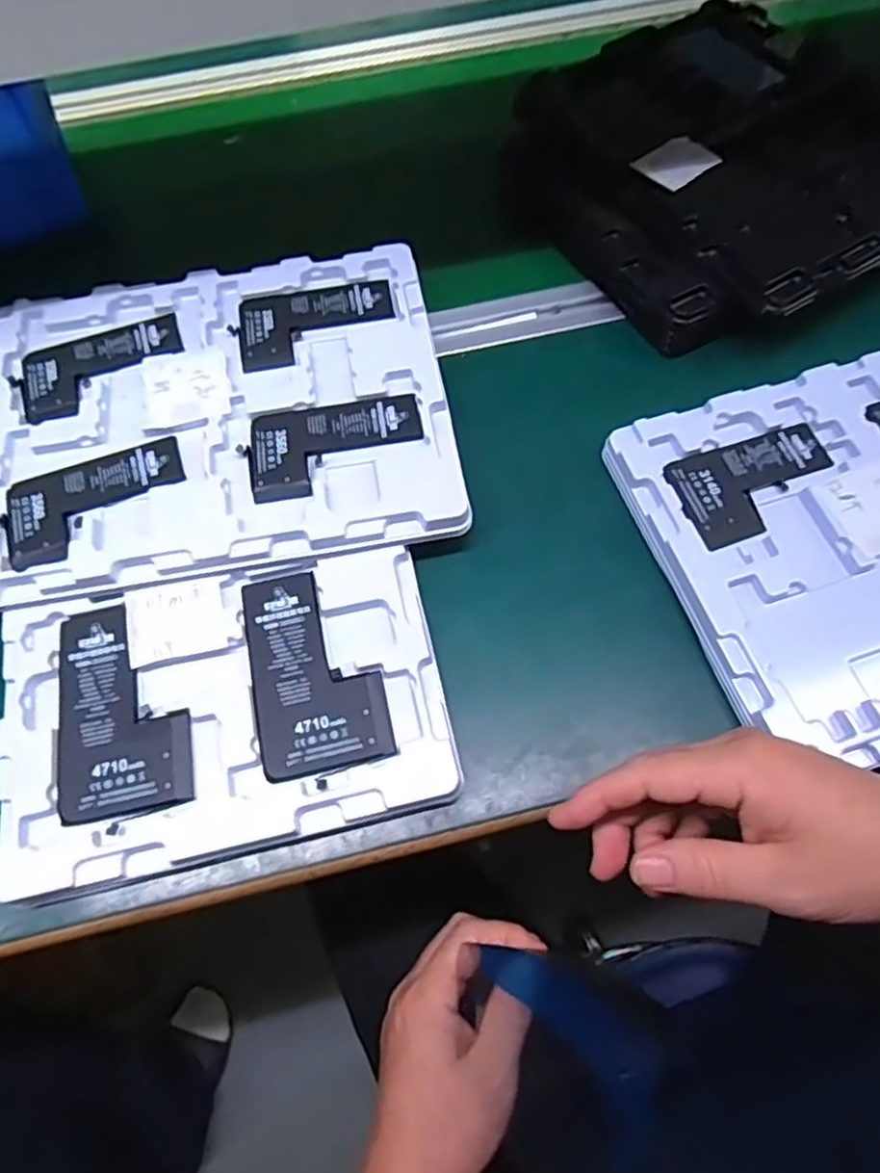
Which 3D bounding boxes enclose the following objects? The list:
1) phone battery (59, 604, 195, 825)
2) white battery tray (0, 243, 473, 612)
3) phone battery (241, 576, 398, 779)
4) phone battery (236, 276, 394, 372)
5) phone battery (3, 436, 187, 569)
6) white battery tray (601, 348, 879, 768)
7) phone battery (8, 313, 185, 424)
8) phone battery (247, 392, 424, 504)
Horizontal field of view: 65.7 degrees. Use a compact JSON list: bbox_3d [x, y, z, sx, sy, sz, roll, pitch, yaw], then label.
[{"bbox_3d":[-0.161,0.059,0.344,0.063,0.005,0.108,-13,64,-4],"label":"phone battery"},{"bbox_3d":[-0.137,-0.107,0.402,0.276,0.016,0.214,-10,64,-2],"label":"white battery tray"},{"bbox_3d":[-0.066,0.042,0.352,0.064,0.008,0.106,-15,64,-4],"label":"phone battery"},{"bbox_3d":[-0.078,-0.167,0.435,0.097,0.007,0.060,-9,64,-2],"label":"phone battery"},{"bbox_3d":[-0.191,-0.049,0.379,0.098,0.007,0.060,-20,64,-7],"label":"phone battery"},{"bbox_3d":[0.272,-0.036,0.388,0.299,0.034,0.217,-17,64,-6],"label":"white battery tray"},{"bbox_3d":[-0.210,-0.136,0.424,0.100,0.004,0.060,-21,65,-10],"label":"phone battery"},{"bbox_3d":[-0.059,-0.082,0.393,0.100,0.006,0.059,-11,64,-3],"label":"phone battery"}]

